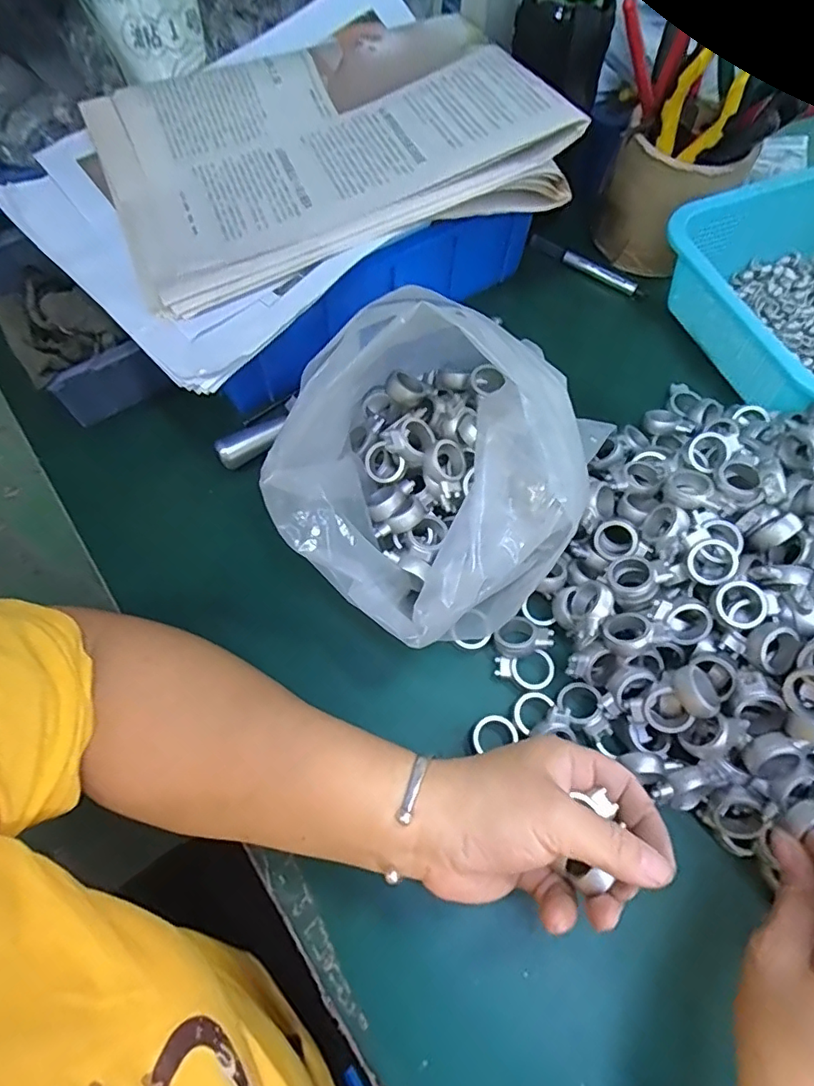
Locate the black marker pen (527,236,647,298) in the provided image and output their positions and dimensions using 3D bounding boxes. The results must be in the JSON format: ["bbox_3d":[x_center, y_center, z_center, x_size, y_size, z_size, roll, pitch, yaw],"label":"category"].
[{"bbox_3d":[0.155,-0.239,0.477,0.105,0.011,0.013,33,68,14],"label":"black marker pen"}]

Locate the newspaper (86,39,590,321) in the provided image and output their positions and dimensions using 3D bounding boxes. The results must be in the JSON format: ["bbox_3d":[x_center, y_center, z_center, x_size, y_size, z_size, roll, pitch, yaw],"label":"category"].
[{"bbox_3d":[-0.048,-0.255,0.359,0.273,0.046,0.175,-19,66,-10],"label":"newspaper"}]

